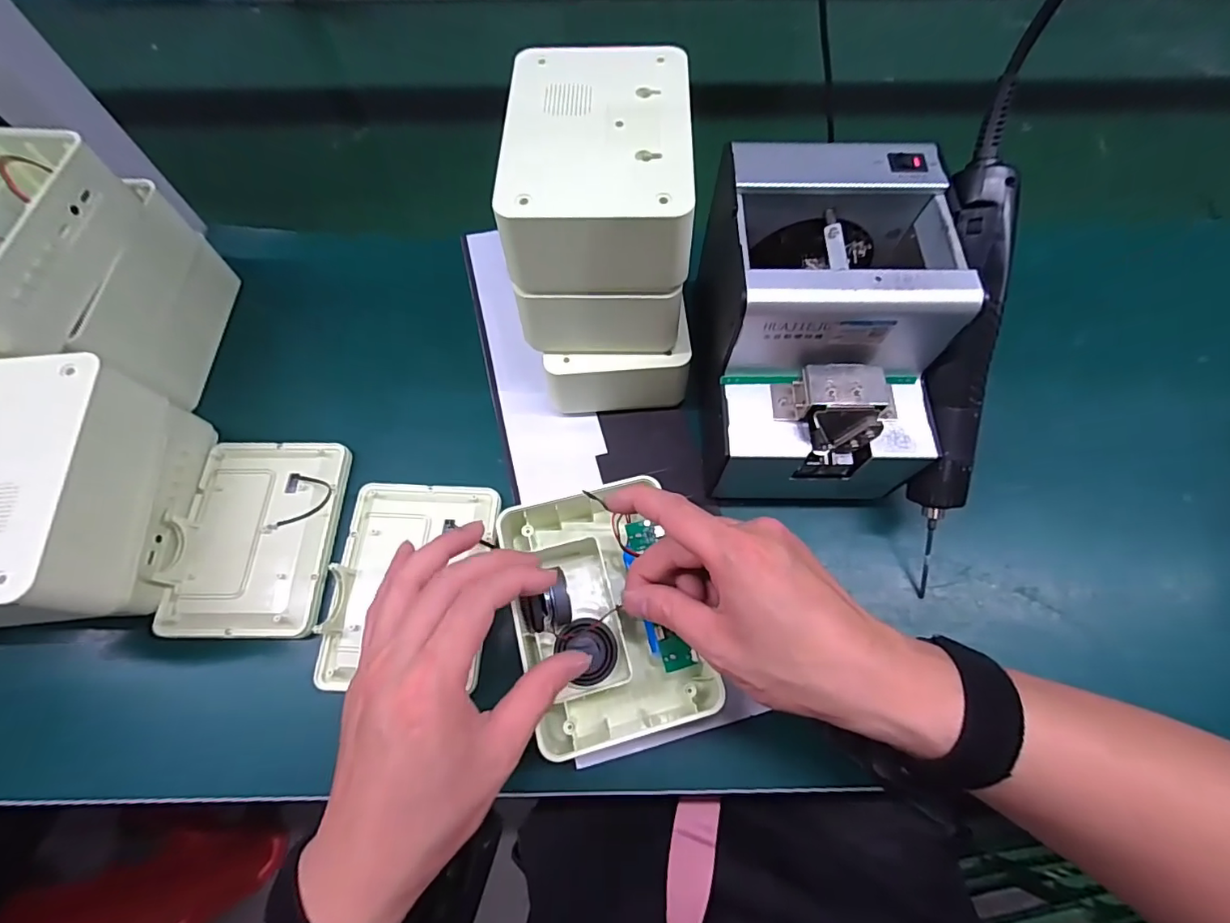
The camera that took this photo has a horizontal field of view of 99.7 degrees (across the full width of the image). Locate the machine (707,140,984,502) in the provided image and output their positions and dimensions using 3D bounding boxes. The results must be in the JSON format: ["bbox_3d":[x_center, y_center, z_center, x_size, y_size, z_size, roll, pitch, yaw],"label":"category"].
[{"bbox_3d":[0.130,-0.076,0.341,0.124,0.155,0.166,1,66,1],"label":"machine"}]

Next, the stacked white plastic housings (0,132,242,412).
[{"bbox_3d":[-0.379,-0.113,0.352,0.109,0.132,0.157,0,66,1],"label":"stacked white plastic housings"}]

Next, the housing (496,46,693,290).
[{"bbox_3d":[-0.009,-0.171,0.302,0.100,0.050,0.141,1,66,1],"label":"housing"}]

